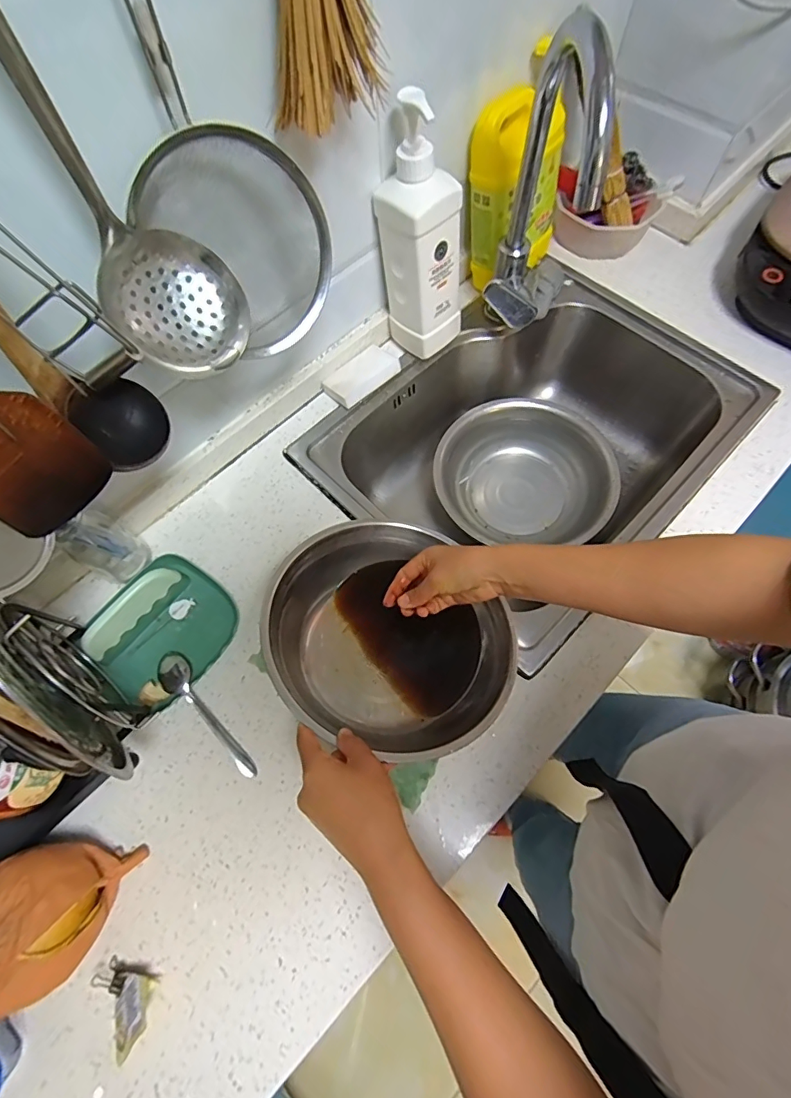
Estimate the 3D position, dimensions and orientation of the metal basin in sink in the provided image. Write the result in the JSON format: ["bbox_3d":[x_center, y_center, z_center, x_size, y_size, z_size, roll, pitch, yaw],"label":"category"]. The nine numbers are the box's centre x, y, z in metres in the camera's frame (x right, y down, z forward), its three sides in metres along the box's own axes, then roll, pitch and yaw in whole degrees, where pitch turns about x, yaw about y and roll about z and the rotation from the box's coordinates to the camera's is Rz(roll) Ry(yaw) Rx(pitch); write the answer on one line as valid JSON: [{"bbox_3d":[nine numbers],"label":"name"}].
[{"bbox_3d":[0.207,-0.111,0.796,0.279,0.087,0.262,3,67,3],"label":"metal basin in sink"}]

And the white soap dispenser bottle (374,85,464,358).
[{"bbox_3d":[0.033,-0.380,0.597,0.078,0.273,0.090,-41,72,-14],"label":"white soap dispenser bottle"}]

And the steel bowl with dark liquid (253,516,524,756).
[{"bbox_3d":[-0.009,0.089,0.505,0.243,0.093,0.243,-26,71,-26],"label":"steel bowl with dark liquid"}]

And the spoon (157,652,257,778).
[{"bbox_3d":[-0.210,0.182,0.532,0.034,0.023,0.169,-42,72,-15],"label":"spoon"}]

